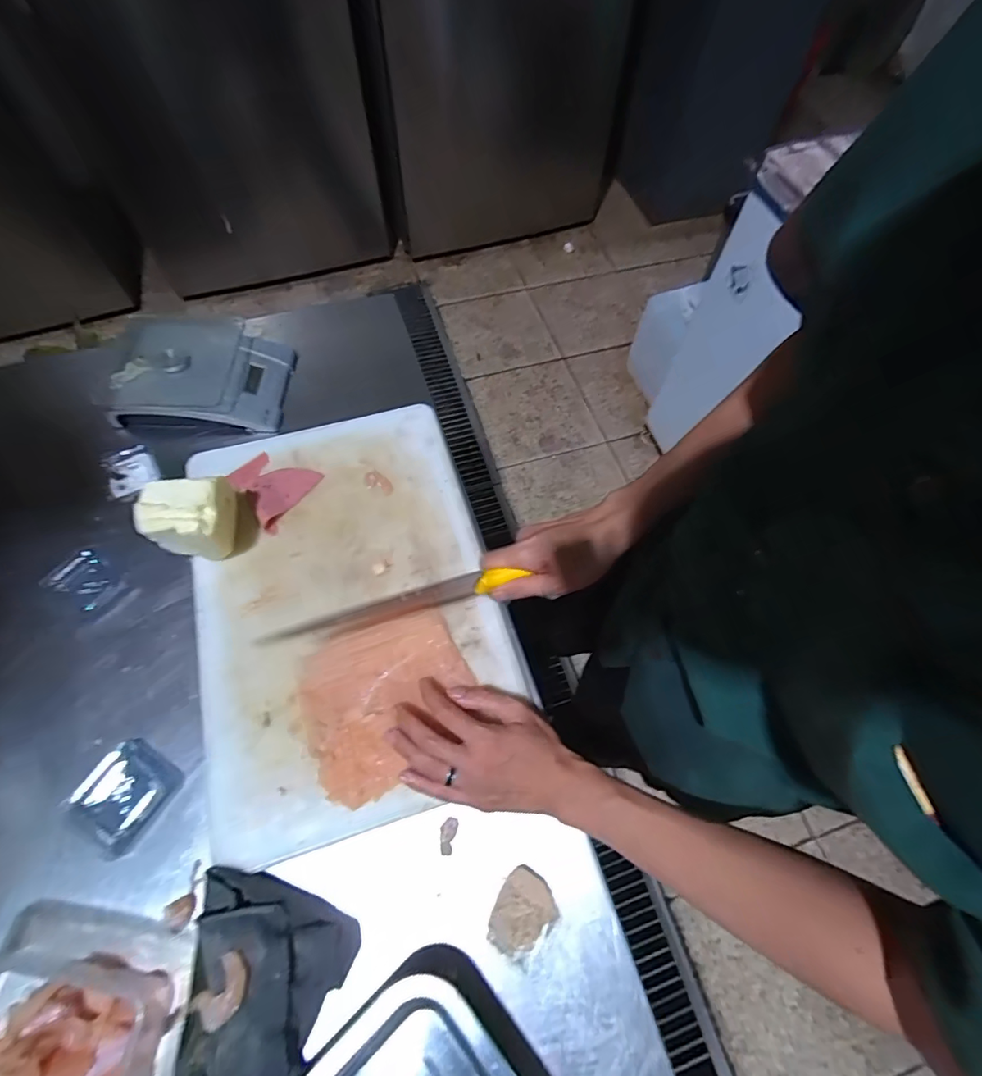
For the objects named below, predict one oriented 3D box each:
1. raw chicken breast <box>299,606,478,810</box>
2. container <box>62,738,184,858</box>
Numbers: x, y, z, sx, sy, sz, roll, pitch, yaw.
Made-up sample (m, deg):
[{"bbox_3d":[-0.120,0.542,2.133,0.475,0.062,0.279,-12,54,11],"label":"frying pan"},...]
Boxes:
[{"bbox_3d":[-0.098,0.152,0.469,0.153,0.009,0.147,-20,66,-10],"label":"raw chicken breast"},{"bbox_3d":[-0.322,0.224,0.429,0.070,0.014,0.078,29,68,13],"label":"container"}]

